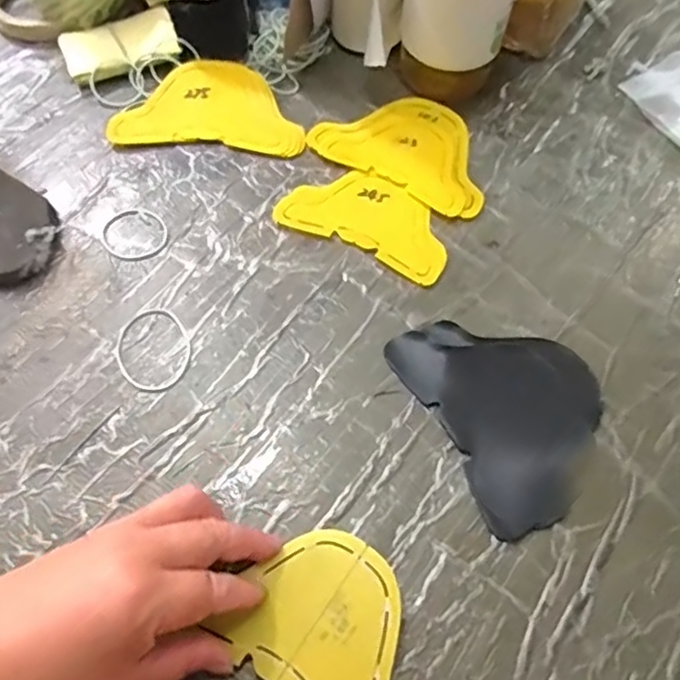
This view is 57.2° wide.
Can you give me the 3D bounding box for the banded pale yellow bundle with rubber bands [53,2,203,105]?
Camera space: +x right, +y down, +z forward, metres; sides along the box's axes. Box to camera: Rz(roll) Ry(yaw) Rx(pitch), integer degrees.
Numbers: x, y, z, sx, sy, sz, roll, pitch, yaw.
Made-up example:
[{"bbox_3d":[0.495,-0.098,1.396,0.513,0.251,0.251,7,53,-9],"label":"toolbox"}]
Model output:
[{"bbox_3d":[-0.181,-0.244,0.530,0.095,0.022,0.089,-30,66,-17],"label":"banded pale yellow bundle with rubber bands"}]

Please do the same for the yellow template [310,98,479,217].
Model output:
[{"bbox_3d":[0.059,-0.157,0.504,0.142,0.006,0.096,30,64,14],"label":"yellow template"}]

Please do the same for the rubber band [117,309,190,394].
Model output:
[{"bbox_3d":[-0.123,0.006,0.410,0.047,0.004,0.060,-24,64,-14],"label":"rubber band"}]

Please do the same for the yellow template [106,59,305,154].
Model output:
[{"bbox_3d":[-0.106,-0.196,0.515,0.151,0.006,0.093,3,66,-1],"label":"yellow template"}]

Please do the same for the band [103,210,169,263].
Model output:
[{"bbox_3d":[-0.150,-0.077,0.454,0.045,0.004,0.047,-38,68,-20],"label":"band"}]

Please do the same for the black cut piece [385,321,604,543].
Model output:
[{"bbox_3d":[0.112,0.039,0.399,0.109,0.009,0.140,-25,65,-14],"label":"black cut piece"}]

